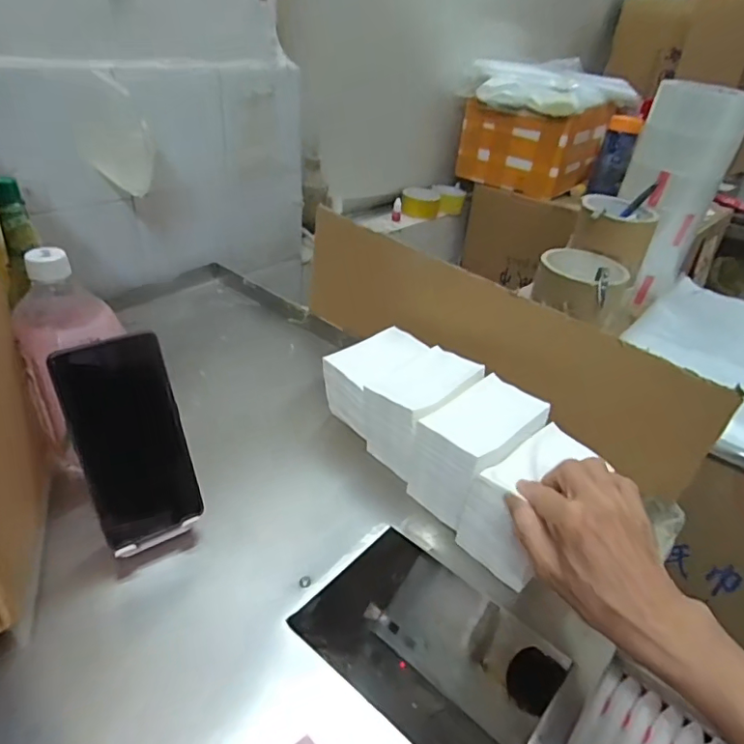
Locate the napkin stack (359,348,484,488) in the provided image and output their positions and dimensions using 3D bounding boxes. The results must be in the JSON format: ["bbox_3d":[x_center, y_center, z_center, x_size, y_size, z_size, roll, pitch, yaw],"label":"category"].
[{"bbox_3d":[0.050,0.040,0.538,0.108,0.091,0.076,-23,43,-36],"label":"napkin stack"}]

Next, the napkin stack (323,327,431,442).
[{"bbox_3d":[0.002,0.016,0.585,0.068,0.092,0.107,31,42,34],"label":"napkin stack"}]

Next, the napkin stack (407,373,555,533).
[{"bbox_3d":[0.095,0.071,0.490,0.110,0.089,0.072,-22,42,-35],"label":"napkin stack"}]

